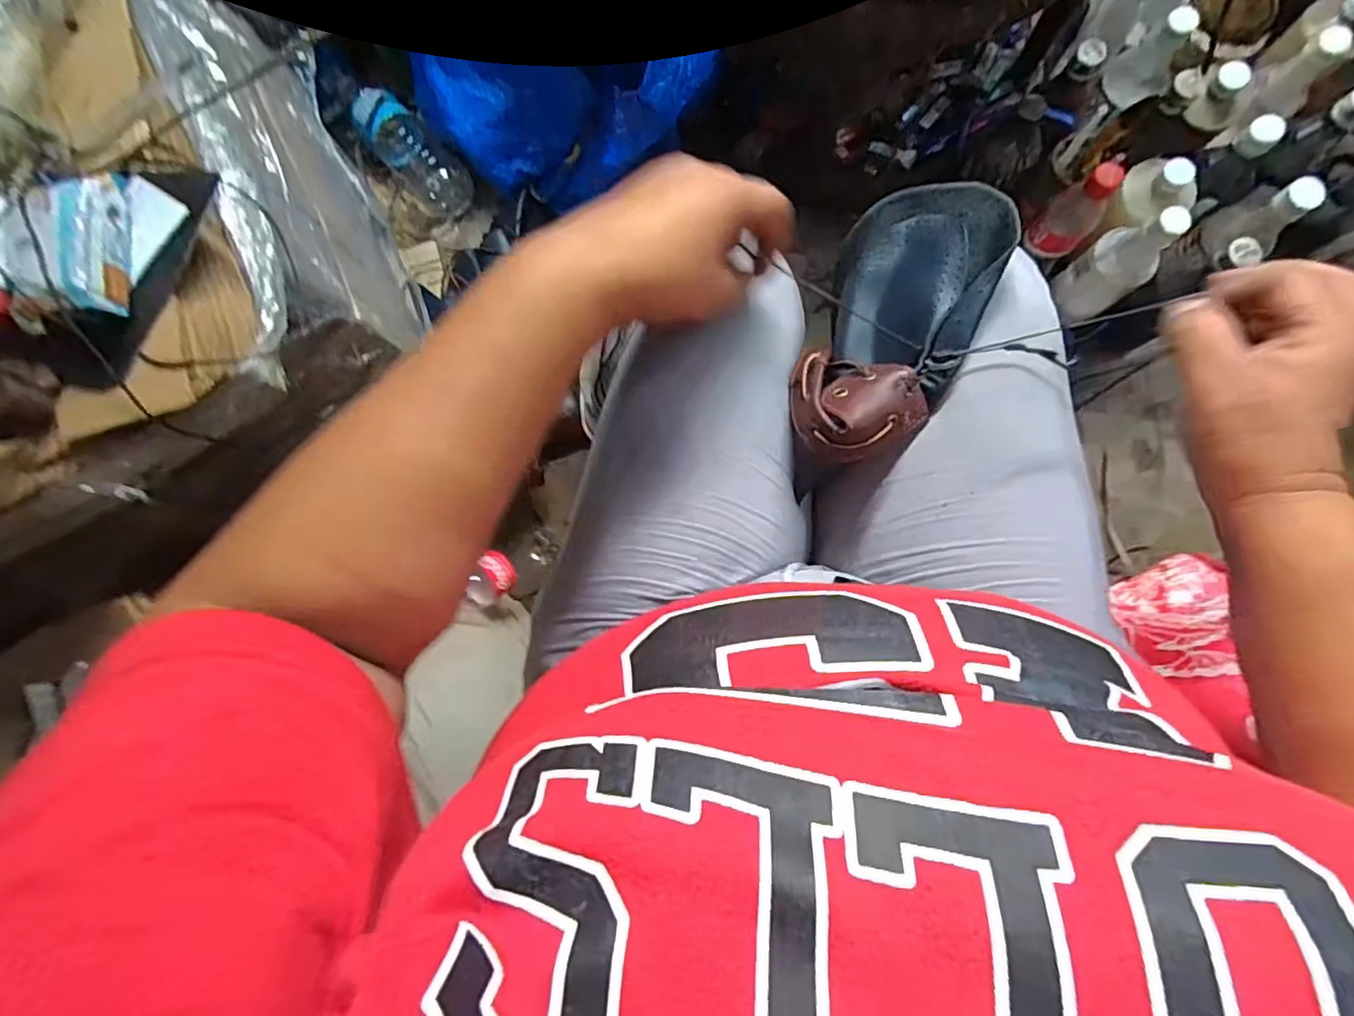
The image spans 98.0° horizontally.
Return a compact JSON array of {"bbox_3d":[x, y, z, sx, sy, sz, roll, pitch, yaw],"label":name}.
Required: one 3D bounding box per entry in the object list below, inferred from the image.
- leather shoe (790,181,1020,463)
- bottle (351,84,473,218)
[{"bbox_3d":[0.123,-0.107,0.338,0.099,0.061,0.185,19,83,34],"label":"leather shoe"},{"bbox_3d":[-0.368,-0.500,0.835,0.081,0.070,0.188,-42,94,1],"label":"bottle"}]

